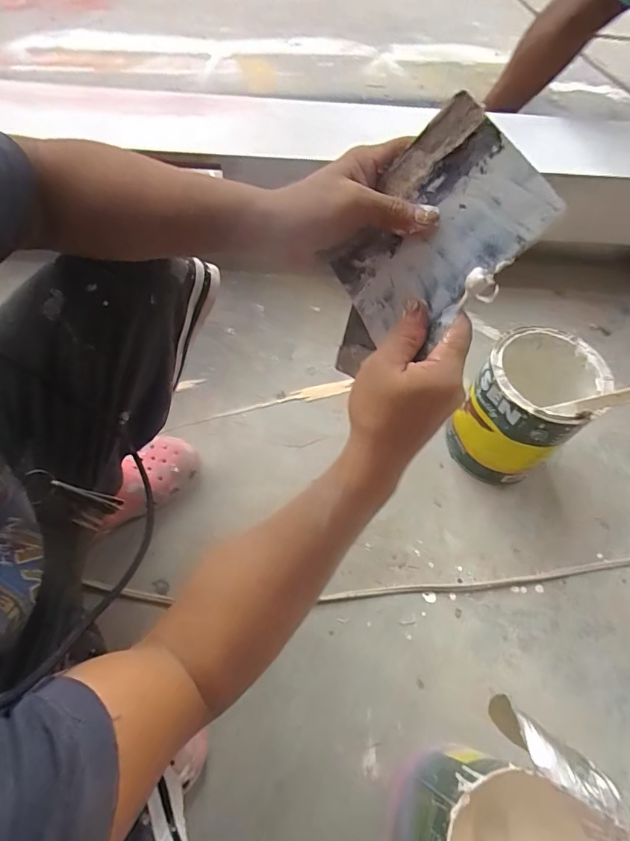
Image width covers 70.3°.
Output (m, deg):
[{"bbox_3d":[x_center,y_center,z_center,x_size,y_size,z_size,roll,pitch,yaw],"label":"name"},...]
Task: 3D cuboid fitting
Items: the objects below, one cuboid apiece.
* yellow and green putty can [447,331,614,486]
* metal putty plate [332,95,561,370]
[{"bbox_3d":[0.327,-0.024,0.711,0.150,0.212,0.191,40,65,18],"label":"yellow and green putty can"},{"bbox_3d":[0.076,-0.119,0.302,0.099,0.142,0.010,48,36,13],"label":"metal putty plate"}]

